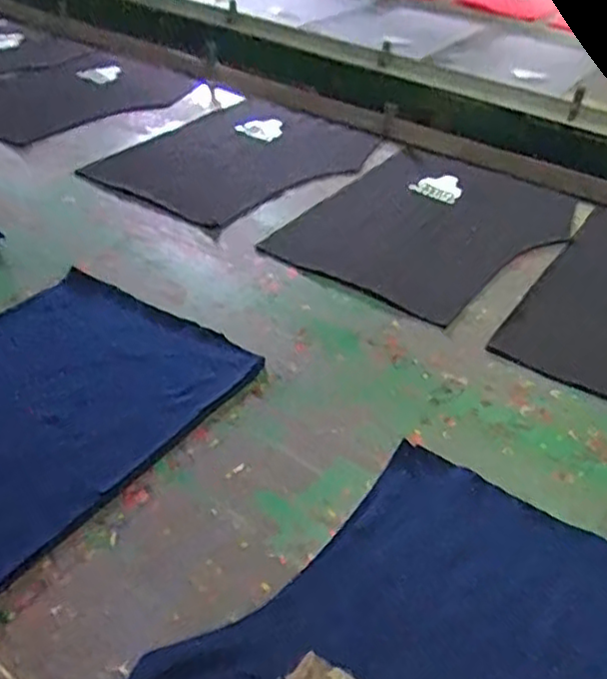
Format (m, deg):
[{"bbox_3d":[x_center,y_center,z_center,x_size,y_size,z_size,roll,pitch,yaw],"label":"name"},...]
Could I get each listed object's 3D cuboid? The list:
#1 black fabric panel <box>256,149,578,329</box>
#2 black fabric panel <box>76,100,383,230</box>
[{"bbox_3d":[0.196,-0.179,1.056,0.328,0.013,0.436,27,47,27],"label":"black fabric panel"},{"bbox_3d":[-0.113,-0.326,1.200,0.351,0.014,0.439,25,45,24],"label":"black fabric panel"}]

